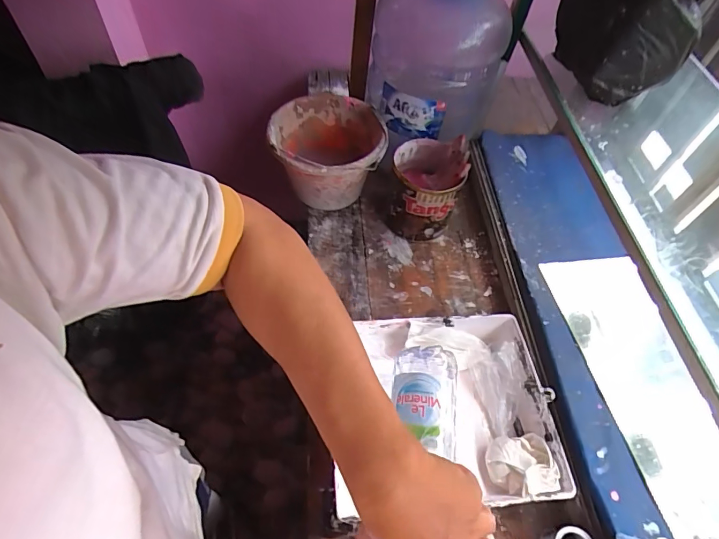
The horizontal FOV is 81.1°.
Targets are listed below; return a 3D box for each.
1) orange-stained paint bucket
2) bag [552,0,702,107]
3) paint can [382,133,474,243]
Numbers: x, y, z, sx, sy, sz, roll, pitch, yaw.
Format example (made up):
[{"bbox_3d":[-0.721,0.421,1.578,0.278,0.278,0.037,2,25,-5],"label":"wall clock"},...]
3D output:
[{"bbox_3d":[-0.072,-0.244,0.932,0.236,0.175,0.250,3,54,-4],"label":"orange-stained paint bucket"},{"bbox_3d":[0.426,-0.398,0.676,0.140,0.185,0.185,-3,55,-8],"label":"bag"},{"bbox_3d":[0.133,-0.165,0.885,0.140,0.185,0.148,3,54,-4],"label":"paint can"}]

